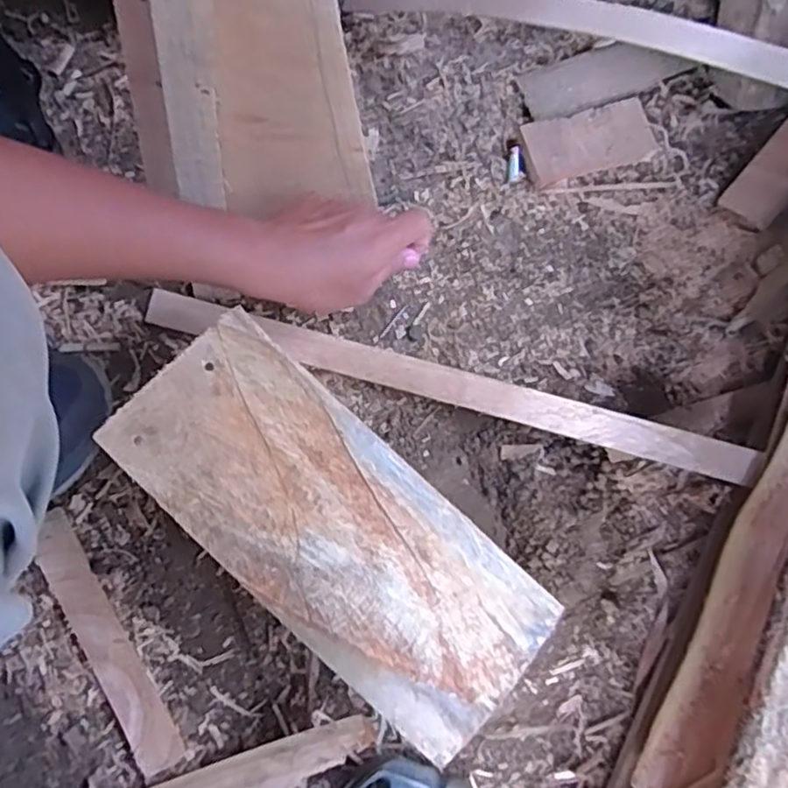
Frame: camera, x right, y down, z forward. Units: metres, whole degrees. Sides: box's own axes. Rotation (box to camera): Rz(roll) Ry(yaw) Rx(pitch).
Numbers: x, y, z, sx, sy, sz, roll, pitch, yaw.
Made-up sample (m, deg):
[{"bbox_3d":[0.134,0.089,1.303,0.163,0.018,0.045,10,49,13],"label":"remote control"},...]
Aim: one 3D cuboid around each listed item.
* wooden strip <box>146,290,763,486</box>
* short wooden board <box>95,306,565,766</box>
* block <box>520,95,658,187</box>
[{"bbox_3d":[0.035,-0.009,0.536,0.481,0.007,0.028,16,87,6],"label":"wooden strip"},{"bbox_3d":[-0.038,0.079,0.407,0.271,0.019,0.114,42,78,6],"label":"short wooden board"},{"bbox_3d":[0.169,-0.220,0.595,0.111,0.018,0.050,-17,79,-3],"label":"block"}]

